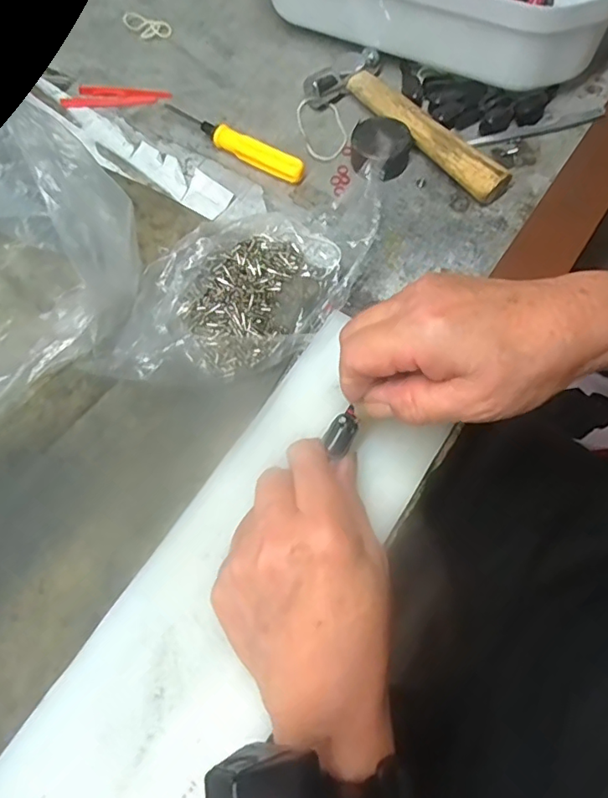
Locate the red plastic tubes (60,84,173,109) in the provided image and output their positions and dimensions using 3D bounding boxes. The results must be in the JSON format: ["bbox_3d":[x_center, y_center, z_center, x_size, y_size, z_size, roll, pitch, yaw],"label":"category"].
[{"bbox_3d":[-0.141,-0.228,0.411,0.078,0.004,0.022,3,67,4],"label":"red plastic tubes"}]

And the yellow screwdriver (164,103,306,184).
[{"bbox_3d":[-0.050,-0.181,0.380,0.118,0.016,0.015,32,72,15],"label":"yellow screwdriver"}]

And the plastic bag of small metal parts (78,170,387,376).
[{"bbox_3d":[-0.026,-0.080,0.327,0.095,0.035,0.199,31,72,14],"label":"plastic bag of small metal parts"}]

